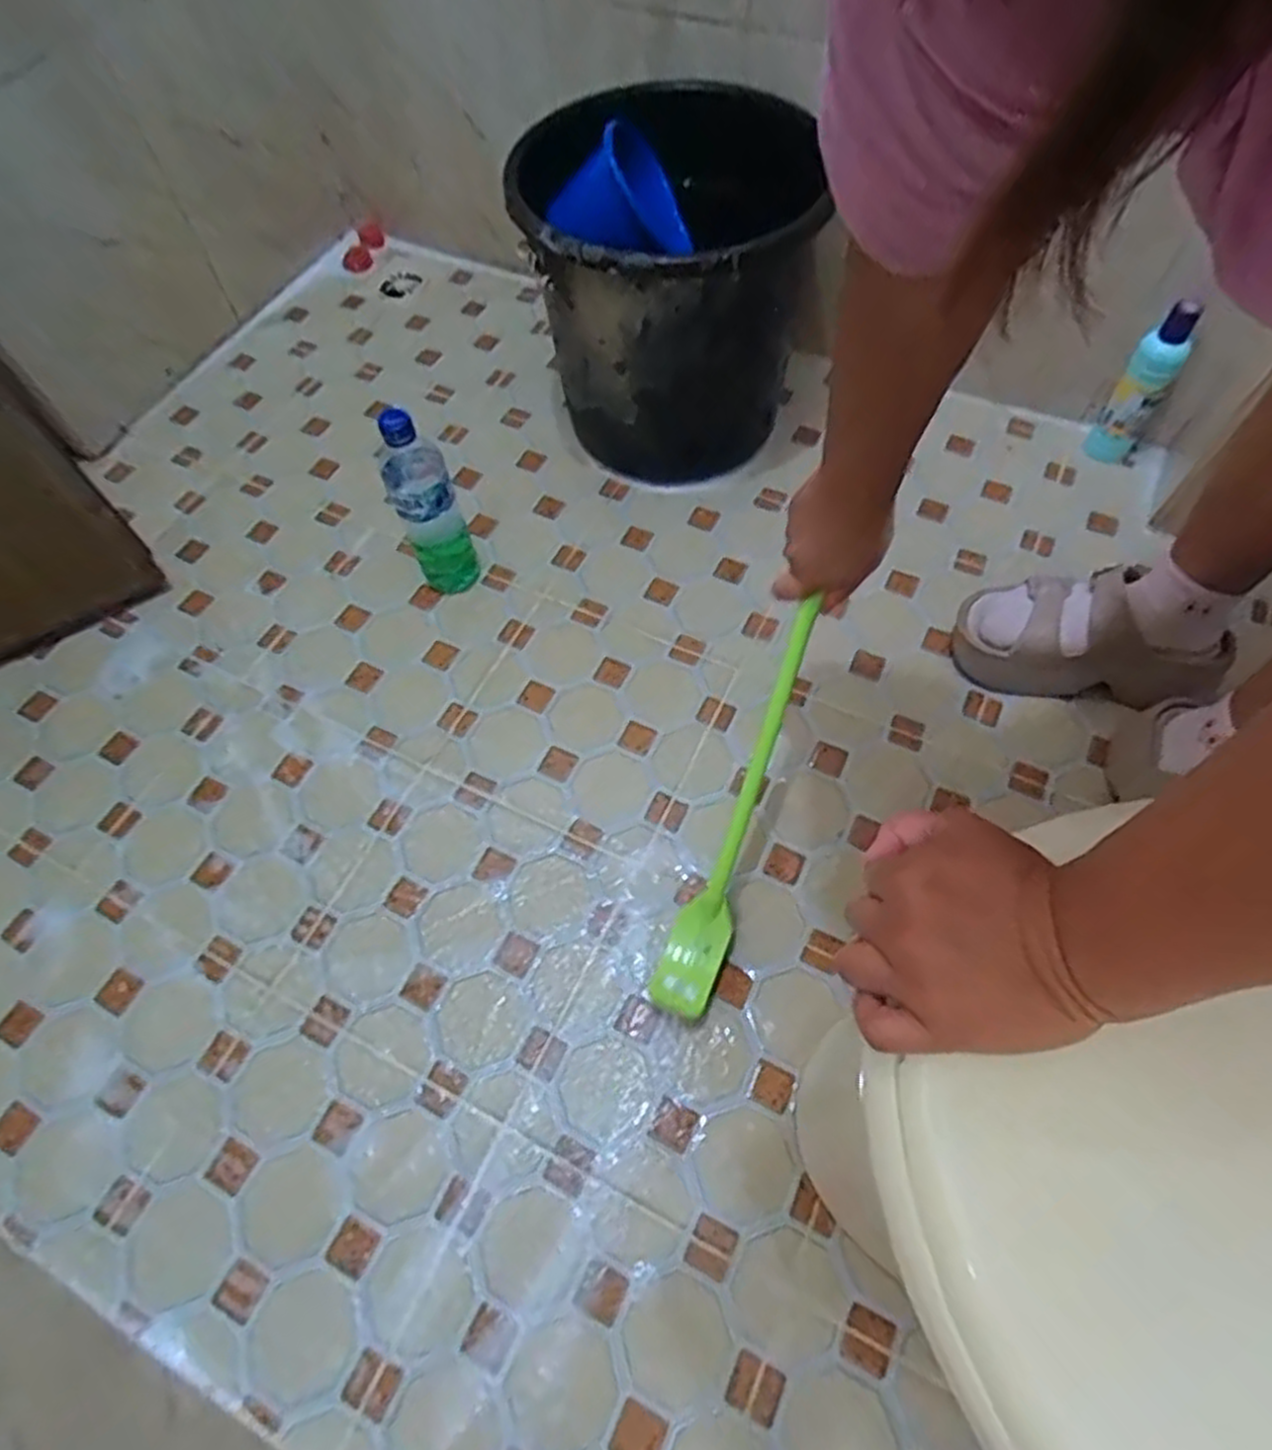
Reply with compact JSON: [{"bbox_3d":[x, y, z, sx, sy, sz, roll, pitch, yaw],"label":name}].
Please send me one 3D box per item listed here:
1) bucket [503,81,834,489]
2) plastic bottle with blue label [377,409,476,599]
[{"bbox_3d":[0.032,-0.472,0.899,0.287,0.330,0.287,-1,62,1],"label":"bucket"},{"bbox_3d":[-0.223,-0.233,0.827,0.065,0.230,0.061,-21,63,-9],"label":"plastic bottle with blue label"}]

